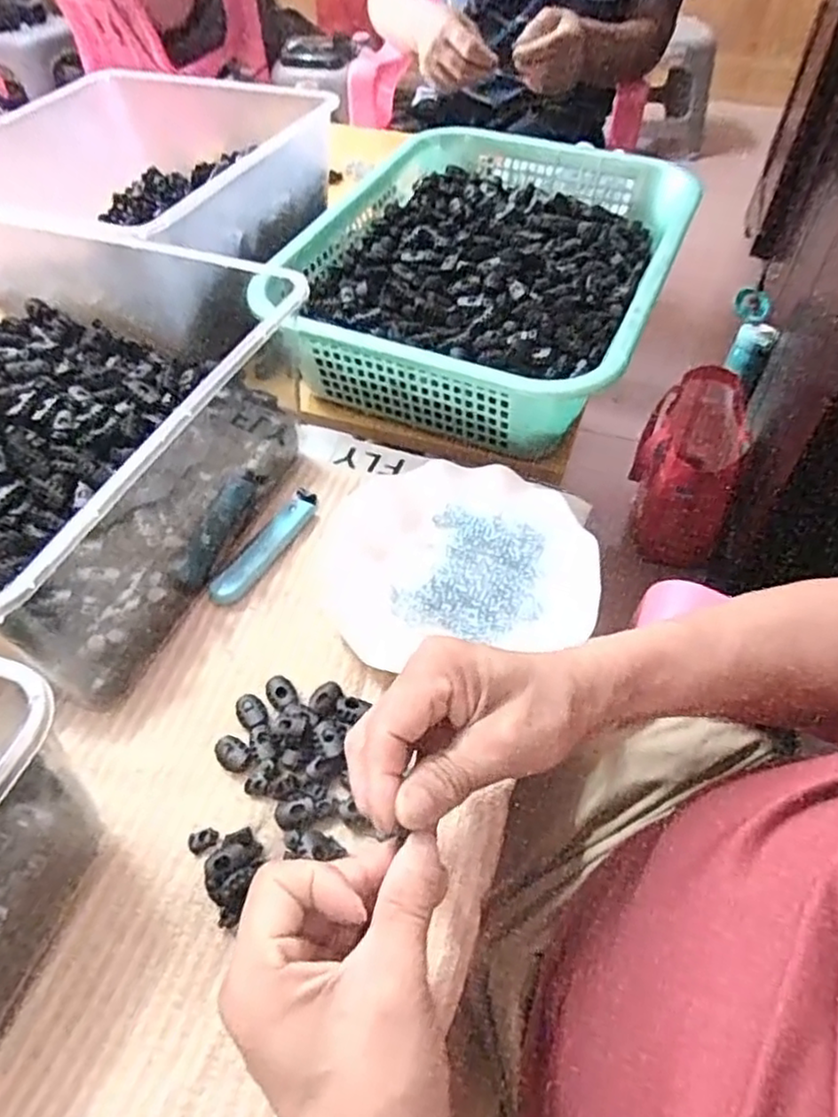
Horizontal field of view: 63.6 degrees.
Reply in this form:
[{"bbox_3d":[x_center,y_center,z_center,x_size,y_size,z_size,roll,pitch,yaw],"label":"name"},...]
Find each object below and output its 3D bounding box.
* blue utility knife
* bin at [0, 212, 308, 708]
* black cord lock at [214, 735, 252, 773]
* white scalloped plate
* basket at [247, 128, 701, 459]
[{"bbox_3d":[-0.108,-0.011,0.486,0.023,0.008,0.108,25,57,19],"label":"blue utility knife"},{"bbox_3d":[-0.278,-0.100,0.476,0.349,0.136,0.343,14,54,12],"label":"bin"},{"bbox_3d":[-0.108,0.113,0.392,0.017,0.007,0.022,-39,61,-25],"label":"black cord lock"},{"bbox_3d":[0.025,-0.007,0.474,0.180,0.018,0.160,-4,52,-2],"label":"white scalloped plate"},{"bbox_3d":[0.062,-0.258,0.619,0.305,0.090,0.383,19,55,15],"label":"basket"}]

